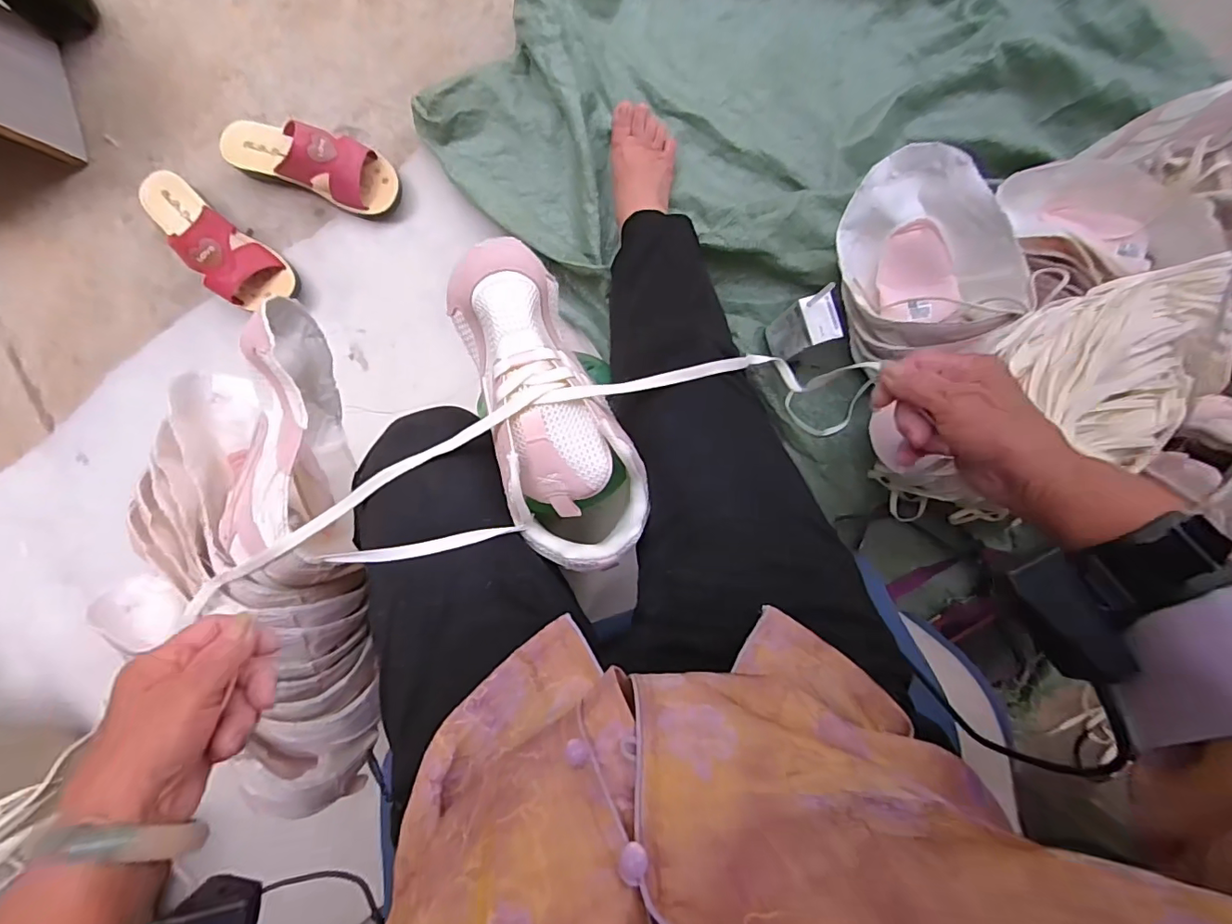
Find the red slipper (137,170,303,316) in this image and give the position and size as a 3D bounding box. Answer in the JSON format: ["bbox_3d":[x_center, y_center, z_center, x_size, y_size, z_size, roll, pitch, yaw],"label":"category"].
[{"bbox_3d":[-0.524,-0.283,0.675,0.219,0.090,0.082,39,92,-5],"label":"red slipper"}]

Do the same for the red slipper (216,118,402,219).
[{"bbox_3d":[-0.397,-0.386,0.665,0.222,0.072,0.082,14,93,-3],"label":"red slipper"}]

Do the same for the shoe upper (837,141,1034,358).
[{"bbox_3d":[0.362,-0.228,0.611,0.178,0.095,0.253,-16,103,27],"label":"shoe upper"}]

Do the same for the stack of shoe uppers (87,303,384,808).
[{"bbox_3d":[-0.293,0.084,0.438,0.155,0.147,0.387,-5,94,-2],"label":"stack of shoe uppers"}]

